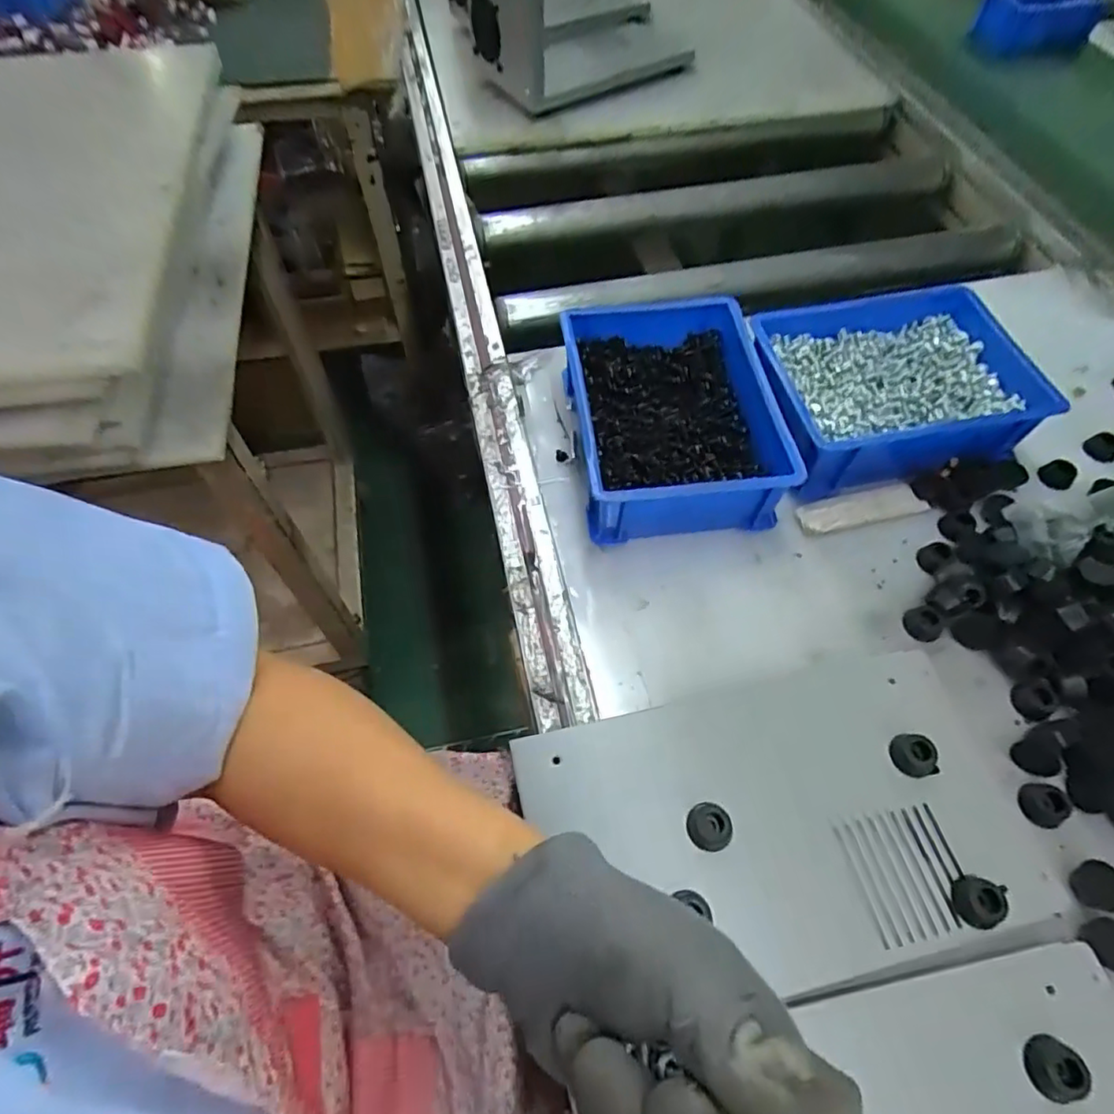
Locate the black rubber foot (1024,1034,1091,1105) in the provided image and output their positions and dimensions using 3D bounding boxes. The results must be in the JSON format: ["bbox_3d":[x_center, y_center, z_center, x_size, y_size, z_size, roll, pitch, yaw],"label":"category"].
[{"bbox_3d":[0.231,0.238,0.287,0.023,0.014,0.021,-1,59,1],"label":"black rubber foot"}]

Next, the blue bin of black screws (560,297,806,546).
[{"bbox_3d":[0.089,-0.110,0.487,0.150,0.065,0.192,-6,59,-2],"label":"blue bin of black screws"}]

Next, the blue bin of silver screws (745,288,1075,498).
[{"bbox_3d":[0.260,-0.137,0.498,0.201,0.061,0.158,-12,59,-5],"label":"blue bin of silver screws"}]

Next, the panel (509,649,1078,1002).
[{"bbox_3d":[0.125,0.148,0.349,0.269,0.019,0.153,-12,59,-5],"label":"panel"}]

